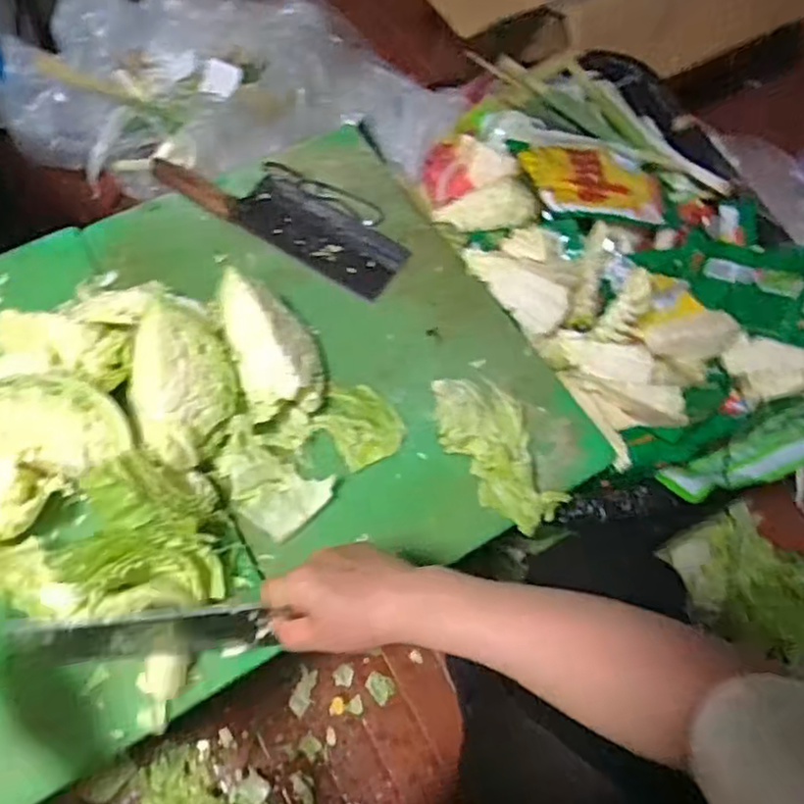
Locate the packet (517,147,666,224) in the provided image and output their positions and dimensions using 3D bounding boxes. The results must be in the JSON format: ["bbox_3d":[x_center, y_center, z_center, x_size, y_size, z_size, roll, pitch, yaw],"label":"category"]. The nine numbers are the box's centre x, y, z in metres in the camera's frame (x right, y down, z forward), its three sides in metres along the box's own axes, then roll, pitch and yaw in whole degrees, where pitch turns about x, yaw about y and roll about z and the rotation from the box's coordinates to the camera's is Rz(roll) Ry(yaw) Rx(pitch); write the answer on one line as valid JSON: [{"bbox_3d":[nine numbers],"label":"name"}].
[{"bbox_3d":[0.238,-0.274,0.840,0.179,0.022,0.112,8,61,-9],"label":"packet"}]

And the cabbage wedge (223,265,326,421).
[{"bbox_3d":[-0.132,-0.061,0.692,0.086,0.071,0.157,-16,66,-11],"label":"cabbage wedge"}]

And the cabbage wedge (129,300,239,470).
[{"bbox_3d":[-0.210,-0.018,0.639,0.097,0.070,0.145,-11,65,-9],"label":"cabbage wedge"}]

